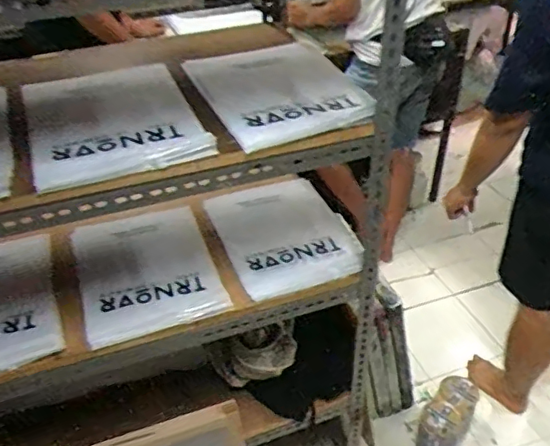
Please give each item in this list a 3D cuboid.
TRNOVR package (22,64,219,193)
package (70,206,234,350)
[{"bbox_3d":[-0.264,-0.170,0.923,0.253,0.039,0.350,-15,36,-17],"label":"TRNOVR package"},{"bbox_3d":[-0.251,0.086,1.111,0.259,0.040,0.328,-14,35,-15],"label":"package"}]

